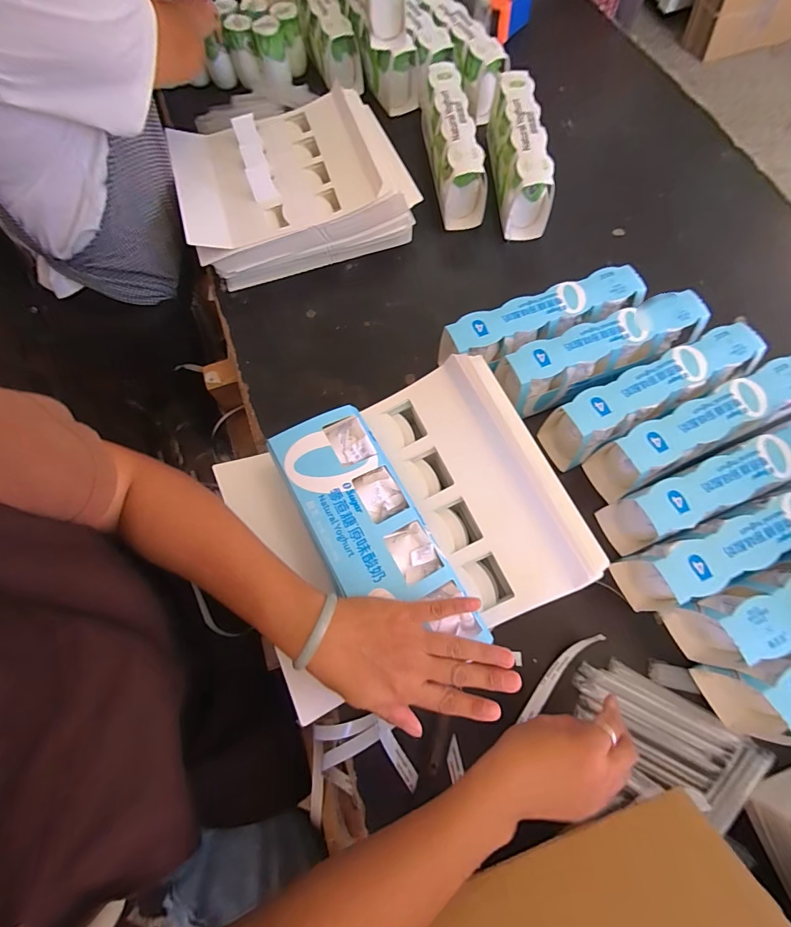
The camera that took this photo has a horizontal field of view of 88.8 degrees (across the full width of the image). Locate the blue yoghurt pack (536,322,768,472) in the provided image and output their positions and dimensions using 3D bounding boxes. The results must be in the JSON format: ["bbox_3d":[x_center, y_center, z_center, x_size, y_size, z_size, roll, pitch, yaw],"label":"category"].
[{"bbox_3d":[0.330,-0.086,0.533,0.263,0.098,0.067,-25,73,-7],"label":"blue yoghurt pack"}]

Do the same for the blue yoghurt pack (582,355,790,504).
[{"bbox_3d":[0.387,-0.045,0.515,0.265,0.097,0.063,-25,73,-7],"label":"blue yoghurt pack"}]

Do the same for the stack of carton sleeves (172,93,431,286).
[{"bbox_3d":[-0.173,-0.473,0.690,0.349,0.114,0.282,-18,72,-5],"label":"stack of carton sleeves"}]

